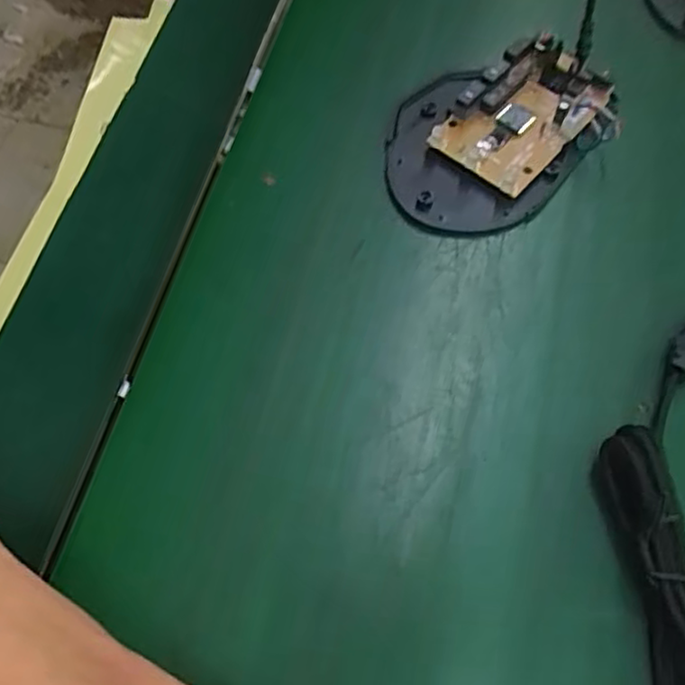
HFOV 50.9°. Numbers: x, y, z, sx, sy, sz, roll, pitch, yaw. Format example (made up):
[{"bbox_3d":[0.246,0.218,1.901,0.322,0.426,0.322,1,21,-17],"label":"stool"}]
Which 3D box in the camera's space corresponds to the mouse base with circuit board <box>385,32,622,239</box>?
[{"bbox_3d":[0.061,-0.085,0.288,0.096,0.026,0.070,-37,68,-18],"label":"mouse base with circuit board"}]

